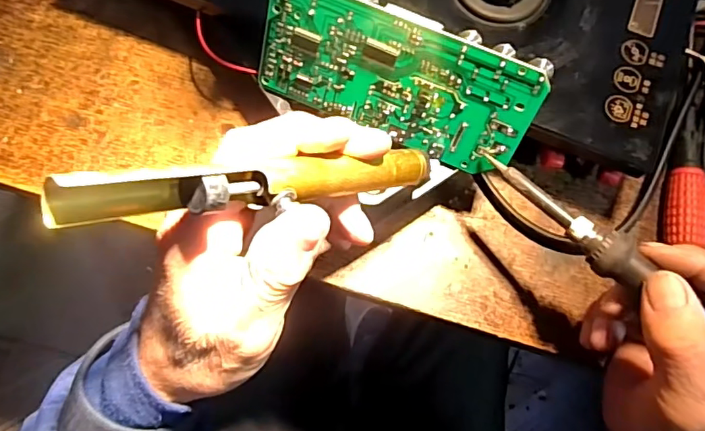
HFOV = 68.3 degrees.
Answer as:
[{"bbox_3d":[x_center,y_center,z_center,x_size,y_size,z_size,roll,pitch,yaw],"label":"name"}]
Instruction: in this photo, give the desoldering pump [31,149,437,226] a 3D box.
[{"bbox_3d":[-0.026,-0.012,0.207,0.172,0.021,0.015,-9,68,-45],"label":"desoldering pump"}]

